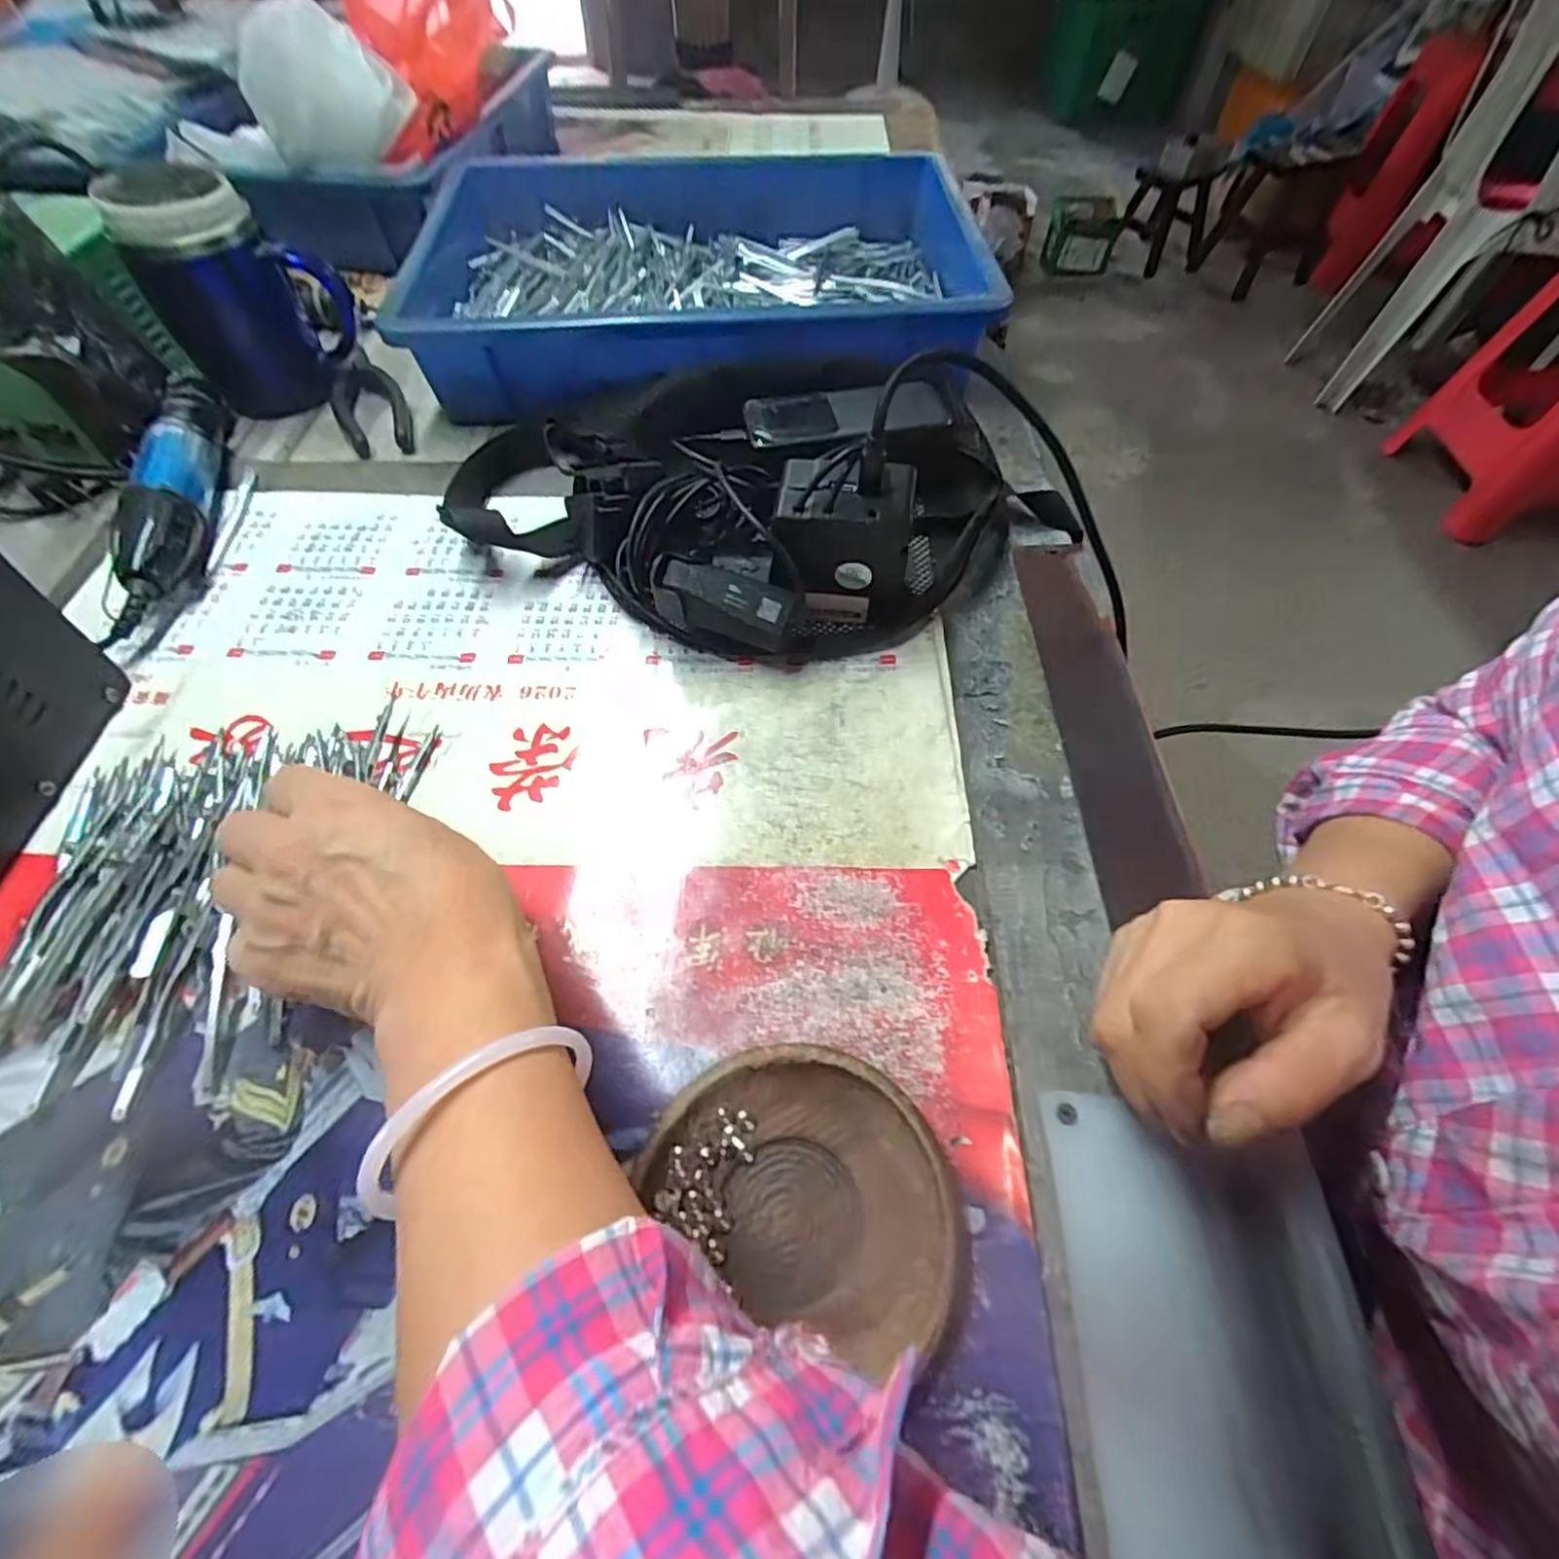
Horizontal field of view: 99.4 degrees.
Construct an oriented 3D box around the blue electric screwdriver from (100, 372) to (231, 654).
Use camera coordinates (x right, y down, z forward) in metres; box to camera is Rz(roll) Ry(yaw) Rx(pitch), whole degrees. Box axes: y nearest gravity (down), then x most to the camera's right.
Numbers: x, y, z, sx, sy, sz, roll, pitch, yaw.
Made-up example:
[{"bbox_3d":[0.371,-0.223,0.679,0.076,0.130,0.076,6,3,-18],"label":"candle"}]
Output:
[{"bbox_3d":[-0.394,-0.188,0.433,0.040,0.041,0.236,-11,59,-7],"label":"blue electric screwdriver"}]

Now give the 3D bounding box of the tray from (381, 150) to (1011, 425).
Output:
[{"bbox_3d":[-0.053,-0.414,0.545,0.432,0.069,0.323,0,59,0],"label":"tray"}]

